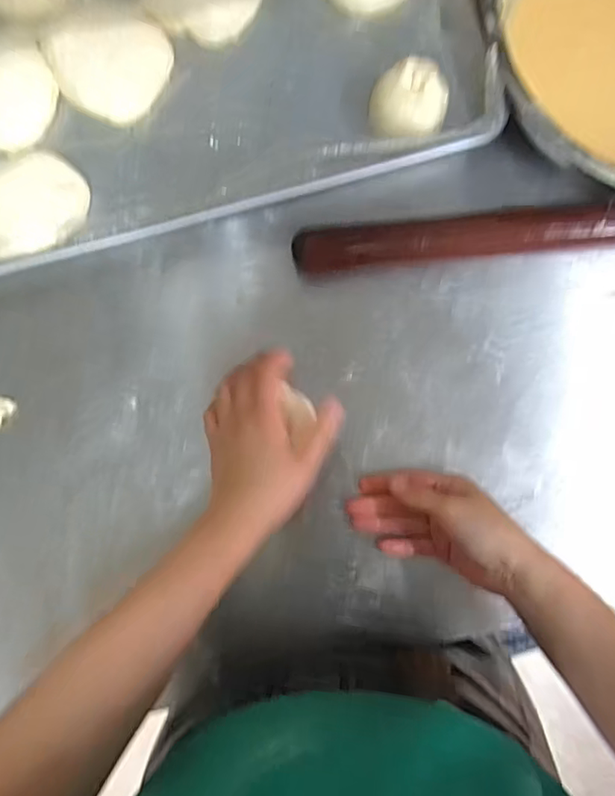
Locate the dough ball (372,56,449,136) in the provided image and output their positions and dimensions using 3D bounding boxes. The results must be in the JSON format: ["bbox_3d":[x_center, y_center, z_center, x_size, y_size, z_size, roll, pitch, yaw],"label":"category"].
[{"bbox_3d":[0.089,-0.257,0.495,0.065,0.043,0.065,0,86,2],"label":"dough ball"}]

